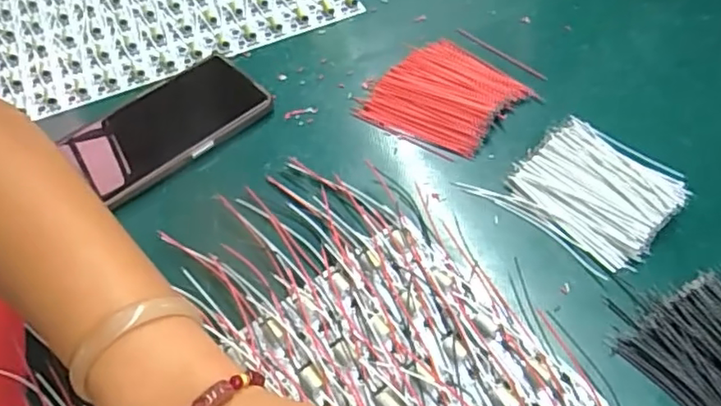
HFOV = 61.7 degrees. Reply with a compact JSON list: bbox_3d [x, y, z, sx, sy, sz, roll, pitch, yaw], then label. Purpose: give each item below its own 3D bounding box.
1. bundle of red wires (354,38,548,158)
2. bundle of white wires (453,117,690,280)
[{"bbox_3d":[0.059,-0.077,0.430,0.092,0.009,0.095,32,63,24],"label":"bundle of red wires"},{"bbox_3d":[0.136,-0.010,0.368,0.084,0.013,0.098,-40,61,-22],"label":"bundle of white wires"}]

